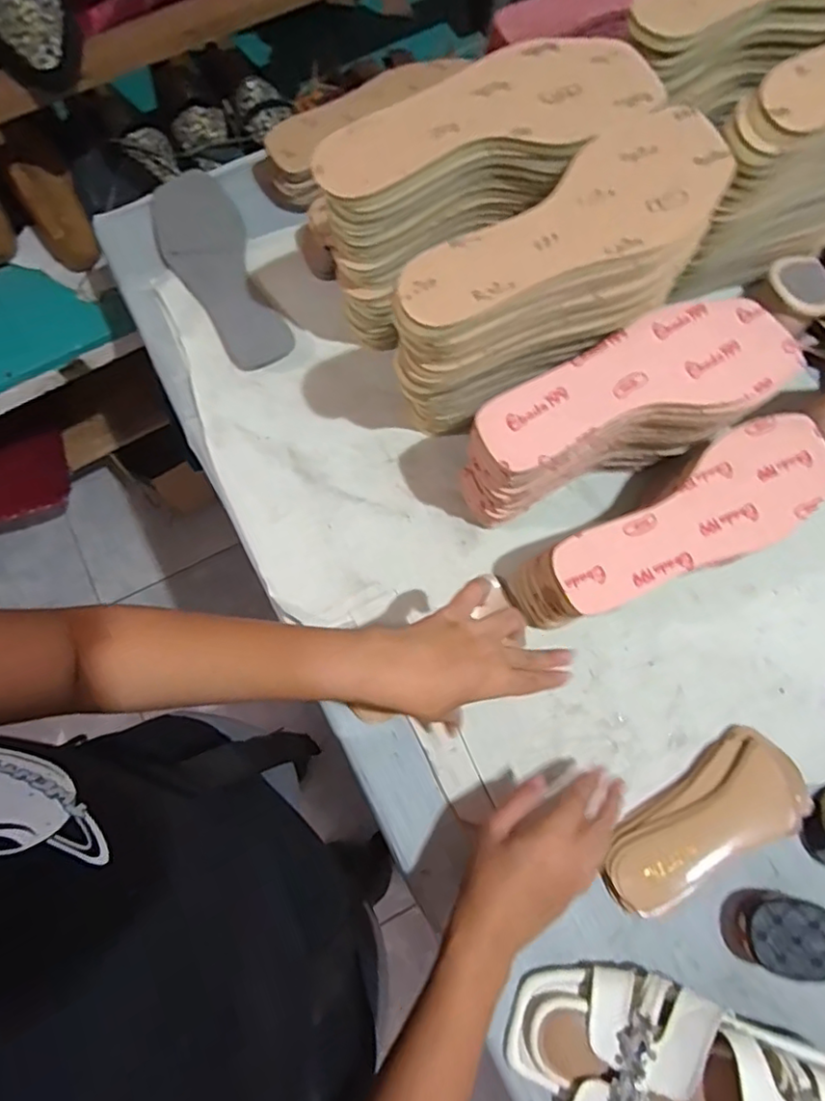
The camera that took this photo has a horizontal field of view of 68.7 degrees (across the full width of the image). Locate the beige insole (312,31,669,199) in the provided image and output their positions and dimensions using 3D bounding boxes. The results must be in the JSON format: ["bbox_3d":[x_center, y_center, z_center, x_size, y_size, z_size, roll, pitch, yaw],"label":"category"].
[{"bbox_3d":[0.049,-0.286,0.404,0.230,0.010,0.084,-24,83,-4],"label":"beige insole"}]

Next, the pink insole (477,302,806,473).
[{"bbox_3d":[0.158,-0.121,0.421,0.231,0.009,0.078,-17,79,-5],"label":"pink insole"}]

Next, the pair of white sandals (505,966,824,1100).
[{"bbox_3d":[0.188,0.356,0.394,0.248,0.061,0.108,12,73,19],"label":"pair of white sandals"}]

